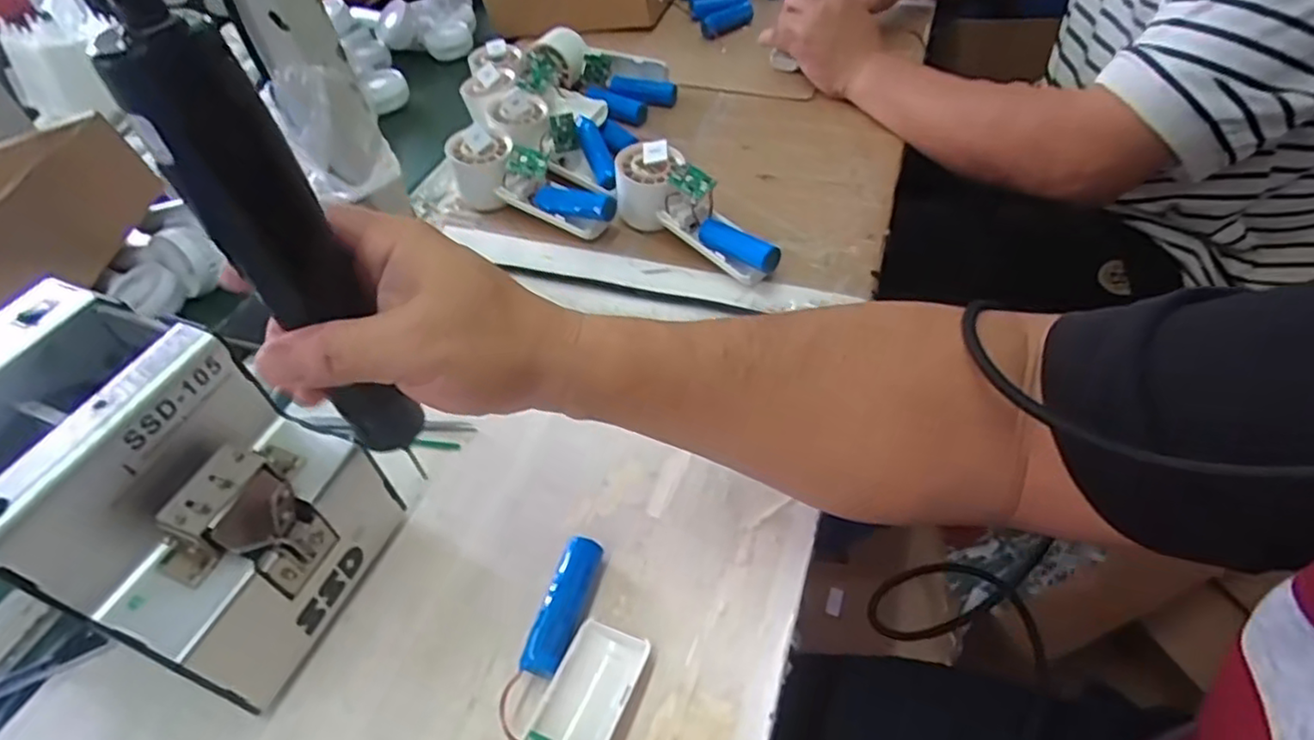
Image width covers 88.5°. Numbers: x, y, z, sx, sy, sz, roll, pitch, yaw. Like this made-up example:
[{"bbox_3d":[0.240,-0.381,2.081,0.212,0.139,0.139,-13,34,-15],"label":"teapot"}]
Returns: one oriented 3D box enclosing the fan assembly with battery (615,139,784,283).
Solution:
[{"bbox_3d":[0.034,-0.128,0.545,0.162,0.060,0.051,32,59,28],"label":"fan assembly with battery"}]

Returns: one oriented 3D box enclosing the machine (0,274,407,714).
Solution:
[{"bbox_3d":[-0.256,0.064,0.352,0.176,0.149,0.126,15,52,18],"label":"machine"}]

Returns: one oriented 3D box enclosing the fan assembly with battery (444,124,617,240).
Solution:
[{"bbox_3d":[-0.111,-0.157,0.587,0.164,0.062,0.056,27,57,26],"label":"fan assembly with battery"}]

